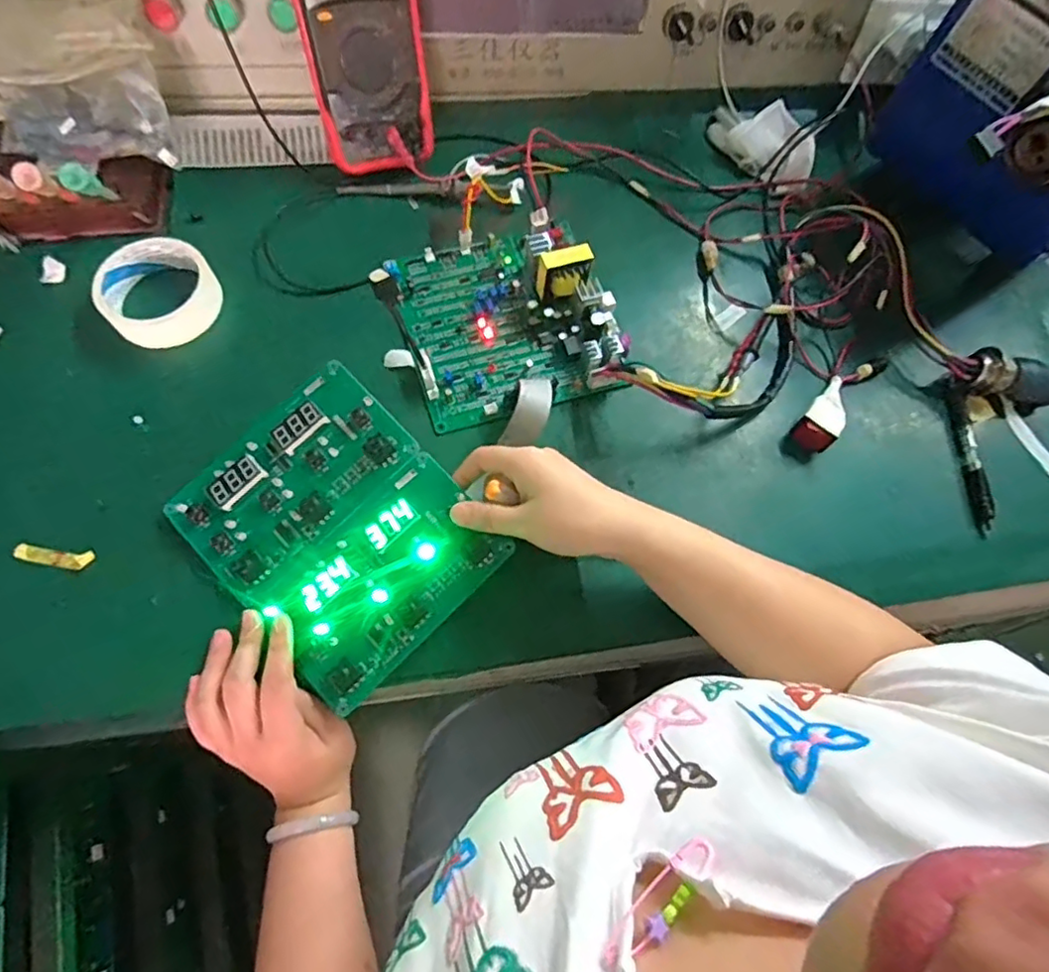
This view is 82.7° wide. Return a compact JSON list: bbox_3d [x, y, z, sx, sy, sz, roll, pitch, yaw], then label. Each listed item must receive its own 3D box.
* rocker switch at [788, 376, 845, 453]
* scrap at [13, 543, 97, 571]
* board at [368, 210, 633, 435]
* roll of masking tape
[{"bbox_3d":[0.255,-0.060,0.502,0.031,0.026,0.068,40,70,11],"label":"rocker switch"},{"bbox_3d":[-0.341,0.051,0.433,0.050,0.010,0.014,8,68,-1],"label":"scrap"},{"bbox_3d":[-0.020,-0.151,0.508,0.188,0.048,0.177,-15,70,-11],"label":"board"},{"bbox_3d":[-0.303,-0.163,0.495,0.087,0.028,0.084,2,68,-4],"label":"roll of masking tape"}]

